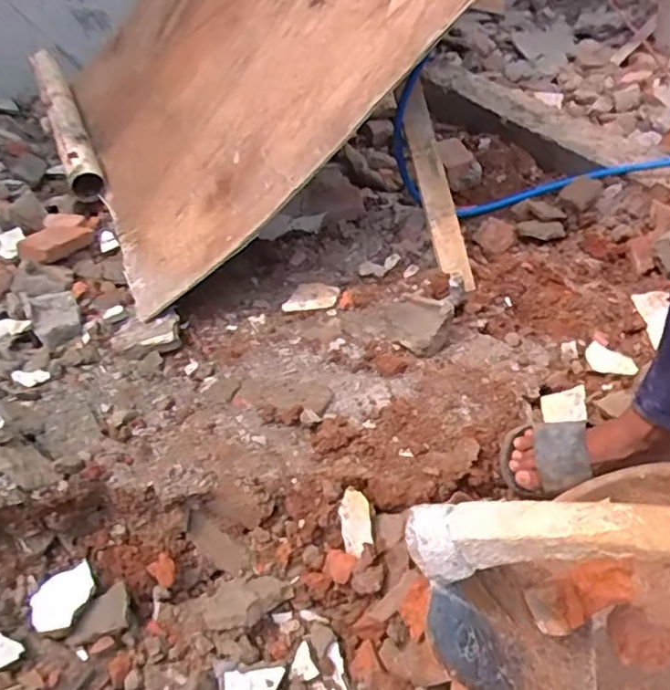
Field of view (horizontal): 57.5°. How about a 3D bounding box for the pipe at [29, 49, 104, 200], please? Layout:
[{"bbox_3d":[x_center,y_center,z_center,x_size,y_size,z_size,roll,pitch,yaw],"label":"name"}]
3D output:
[{"bbox_3d":[-0.757,-0.642,1.709,0.086,0.075,0.646,-19,61,-17],"label":"pipe"}]

